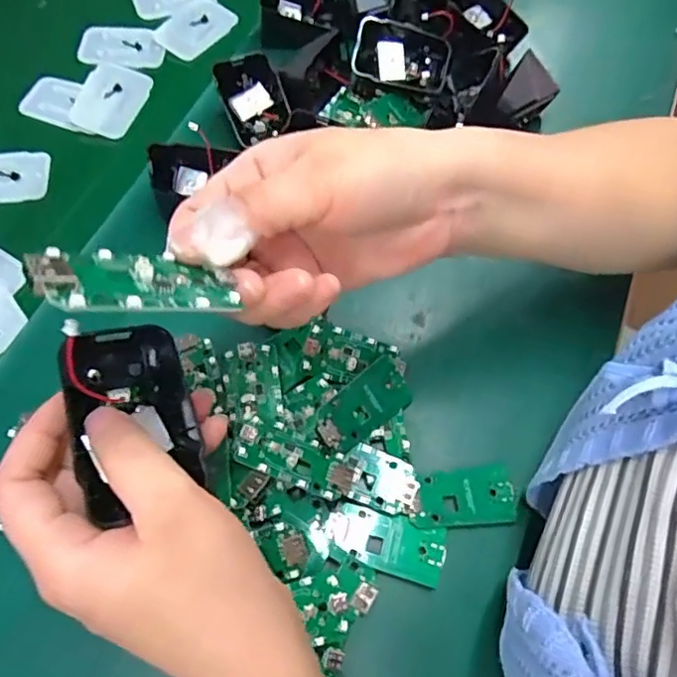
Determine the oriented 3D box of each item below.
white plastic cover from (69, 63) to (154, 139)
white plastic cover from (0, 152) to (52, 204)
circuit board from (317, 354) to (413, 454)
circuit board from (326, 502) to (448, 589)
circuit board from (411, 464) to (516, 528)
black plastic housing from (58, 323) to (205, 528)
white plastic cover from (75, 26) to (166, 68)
[{"bbox_3d":[-0.178,-0.186,0.449,0.047,0.009,0.072,12,65,3],"label":"white plastic cover"},{"bbox_3d":[-0.243,-0.115,0.410,0.067,0.006,0.042,-6,65,-5],"label":"white plastic cover"},{"bbox_3d":[0.017,0.038,0.334,0.067,0.007,0.032,-39,92,-27],"label":"circuit board"},{"bbox_3d":[0.025,0.109,0.307,0.062,0.004,0.028,16,65,5],"label":"circuit board"},{"bbox_3d":[0.070,0.087,0.321,0.057,0.005,0.031,-3,65,-4],"label":"circuit board"},{"bbox_3d":[-0.079,0.027,0.220,0.047,0.010,0.077,0,57,-44],"label":"black plastic housing"},{"bbox_3d":[-0.179,-0.240,0.473,0.067,0.006,0.041,4,65,-1],"label":"white plastic cover"}]

